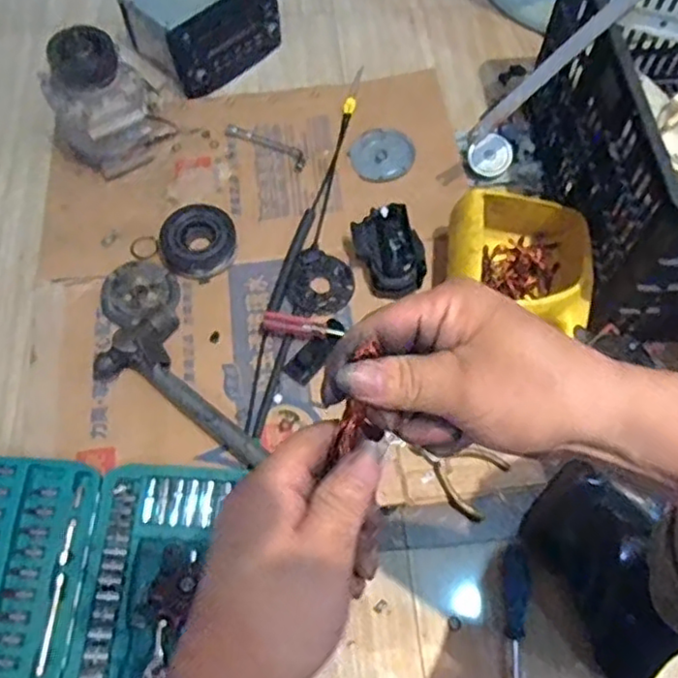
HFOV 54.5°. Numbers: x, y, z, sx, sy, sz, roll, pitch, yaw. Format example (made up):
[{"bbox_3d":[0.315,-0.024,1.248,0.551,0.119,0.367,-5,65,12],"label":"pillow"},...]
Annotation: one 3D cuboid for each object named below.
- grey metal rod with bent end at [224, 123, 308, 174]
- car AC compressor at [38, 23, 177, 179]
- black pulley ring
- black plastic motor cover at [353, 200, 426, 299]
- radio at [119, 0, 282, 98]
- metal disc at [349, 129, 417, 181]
[{"bbox_3d":[-0.111,-0.305,1.031,0.146,0.012,0.039,31,67,19],"label":"grey metal rod with bent end"},{"bbox_3d":[-0.345,-0.349,0.955,0.157,0.194,0.113,-23,61,-9],"label":"car AC compressor"},{"bbox_3d":[-0.202,-0.138,0.927,0.100,0.045,0.098,-2,60,3],"label":"black pulley ring"},{"bbox_3d":[0.070,-0.118,0.896,0.082,0.060,0.118,-19,61,-6],"label":"black plastic motor cover"},{"bbox_3d":[-0.230,-0.535,1.098,0.204,0.114,0.198,-41,66,-17],"label":"radio"},{"bbox_3d":[0.067,-0.288,1.022,0.097,0.005,0.101,-2,60,3],"label":"metal disc"}]

